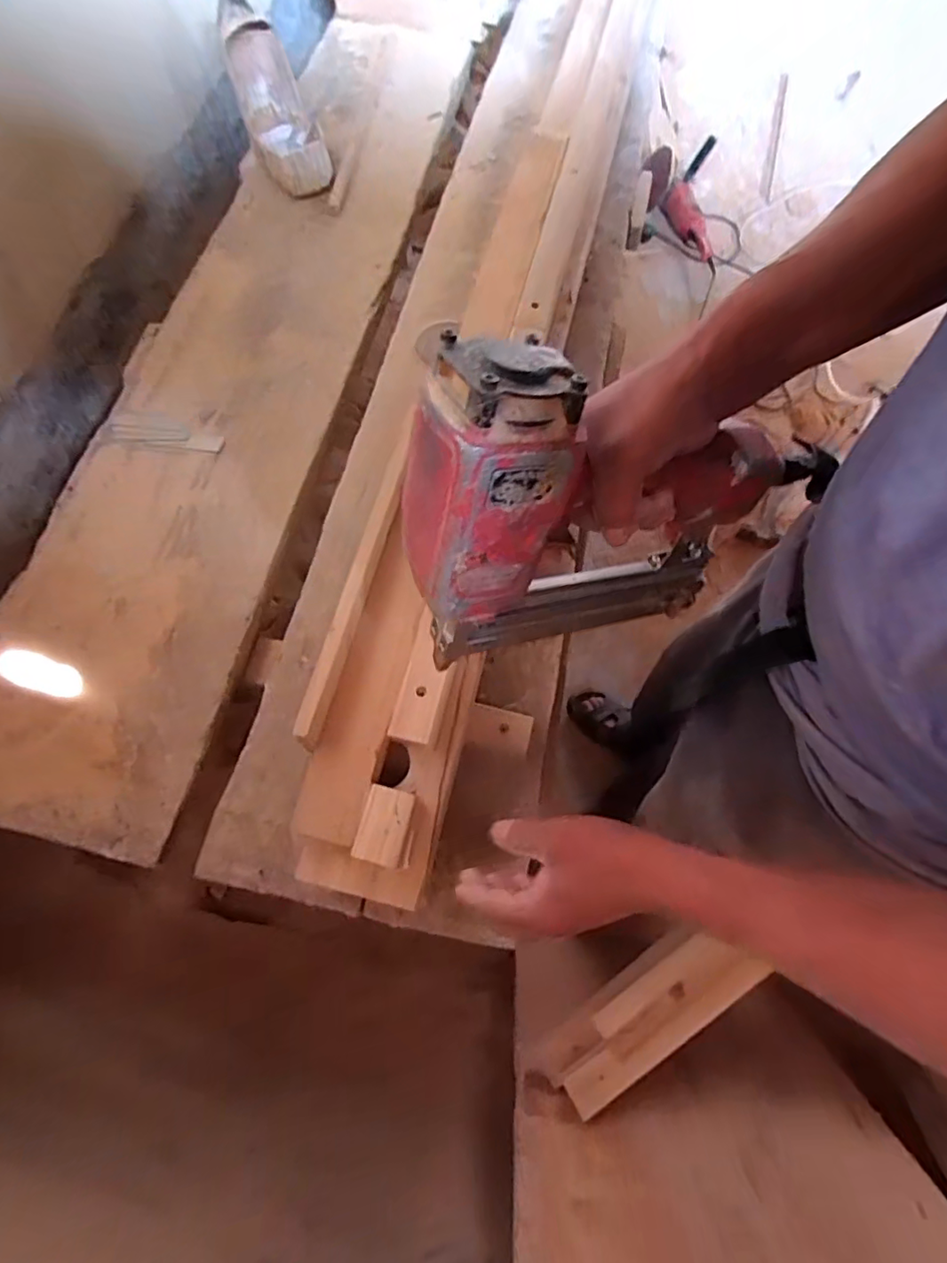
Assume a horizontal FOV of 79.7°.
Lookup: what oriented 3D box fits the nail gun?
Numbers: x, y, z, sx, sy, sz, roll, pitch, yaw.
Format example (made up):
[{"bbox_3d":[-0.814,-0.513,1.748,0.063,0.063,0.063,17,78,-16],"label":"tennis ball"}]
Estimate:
[{"bbox_3d":[0.107,-0.094,0.370,0.308,0.237,0.081,-20,67,-5],"label":"nail gun"}]

